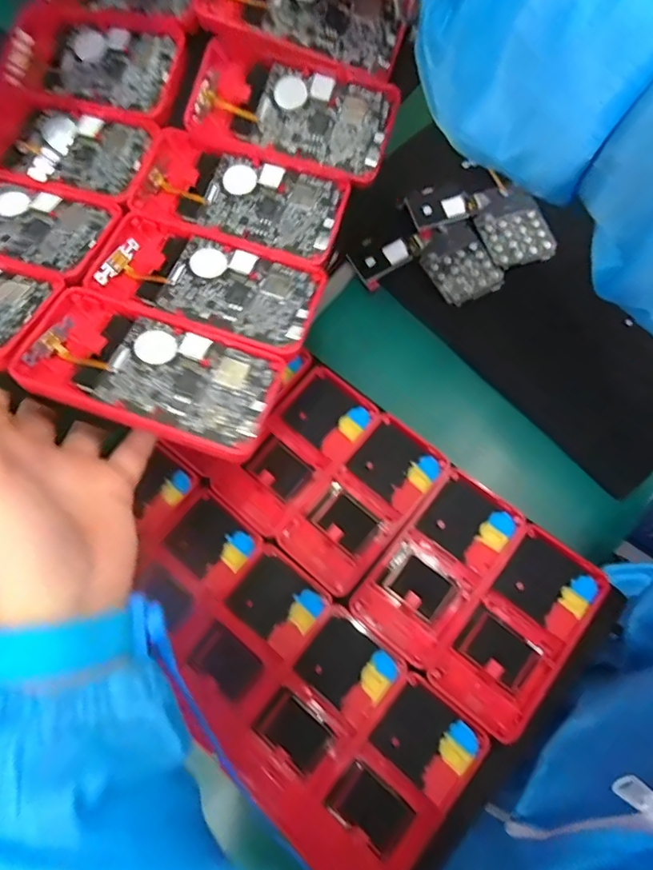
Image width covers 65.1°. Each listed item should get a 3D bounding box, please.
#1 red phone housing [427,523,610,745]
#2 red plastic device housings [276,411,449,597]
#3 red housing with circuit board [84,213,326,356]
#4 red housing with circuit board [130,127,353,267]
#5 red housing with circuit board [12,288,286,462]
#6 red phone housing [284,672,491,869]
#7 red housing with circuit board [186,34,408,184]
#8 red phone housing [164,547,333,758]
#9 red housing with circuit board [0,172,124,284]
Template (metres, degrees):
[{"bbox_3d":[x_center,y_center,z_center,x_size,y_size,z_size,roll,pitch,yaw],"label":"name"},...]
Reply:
[{"bbox_3d":[0.123,0.121,0.322,0.060,0.015,0.122,39,81,9],"label":"red phone housing"},{"bbox_3d":[0.026,0.046,0.355,0.061,0.011,0.121,40,81,9],"label":"red plastic device housings"},{"bbox_3d":[-0.067,-0.086,0.284,0.123,0.016,0.058,18,79,5],"label":"red housing with circuit board"},{"bbox_3d":[-0.051,-0.142,0.304,0.123,0.006,0.061,19,79,5],"label":"red housing with circuit board"},{"bbox_3d":[-0.088,-0.032,0.258,0.123,0.009,0.061,20,63,0],"label":"red housing with circuit board"},{"bbox_3d":[0.039,0.210,0.304,0.062,0.014,0.120,40,81,9],"label":"red phone housing"},{"bbox_3d":[-0.022,-0.197,0.309,0.124,0.015,0.060,17,78,5],"label":"red housing with circuit board"},{"bbox_3d":[-0.052,0.136,0.335,0.062,0.011,0.115,37,81,9],"label":"red phone housing"},{"bbox_3d":[-0.188,-0.129,0.299,0.130,0.017,0.057,19,79,5],"label":"red housing with circuit board"}]

